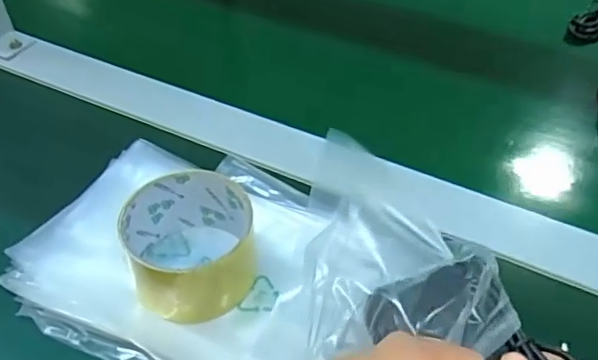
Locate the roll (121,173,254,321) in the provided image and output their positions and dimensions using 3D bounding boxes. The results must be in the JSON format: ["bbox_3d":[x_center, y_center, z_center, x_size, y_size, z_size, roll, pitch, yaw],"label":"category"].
[{"bbox_3d":[-0.068,0.043,0.399,0.082,0.058,0.079,0,47,0],"label":"roll"}]

